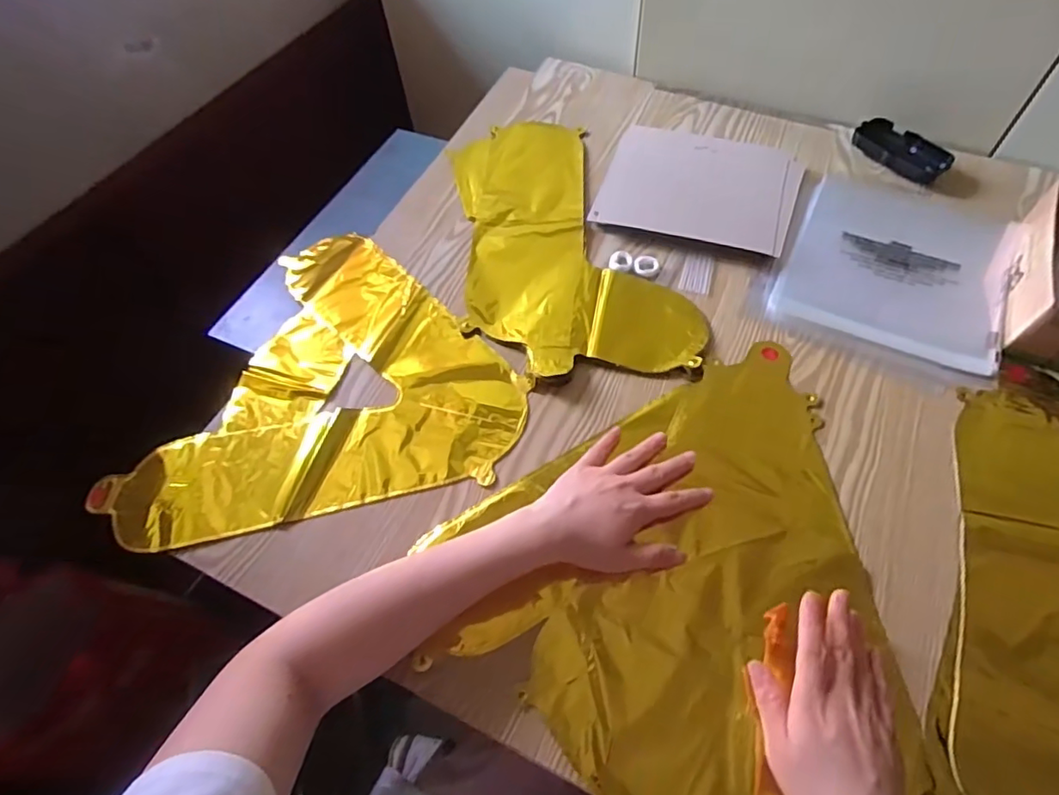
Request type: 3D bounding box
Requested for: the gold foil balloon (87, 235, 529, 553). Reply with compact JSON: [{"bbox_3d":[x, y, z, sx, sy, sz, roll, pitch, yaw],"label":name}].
[{"bbox_3d":[-0.208,-0.040,0.564,0.372,0.012,0.331,-8,59,-1],"label":"gold foil balloon"}]

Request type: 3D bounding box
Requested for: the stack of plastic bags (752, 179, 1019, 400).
[{"bbox_3d":[0.379,-0.138,0.590,0.211,0.013,0.252,30,65,20],"label":"stack of plastic bags"}]

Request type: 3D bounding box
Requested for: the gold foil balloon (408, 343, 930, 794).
[{"bbox_3d":[0.098,0.150,0.457,0.326,0.022,0.407,-2,59,3],"label":"gold foil balloon"}]

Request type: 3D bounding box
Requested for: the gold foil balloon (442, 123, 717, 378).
[{"bbox_3d":[0.037,-0.188,0.640,0.224,0.015,0.387,-8,59,-1],"label":"gold foil balloon"}]

